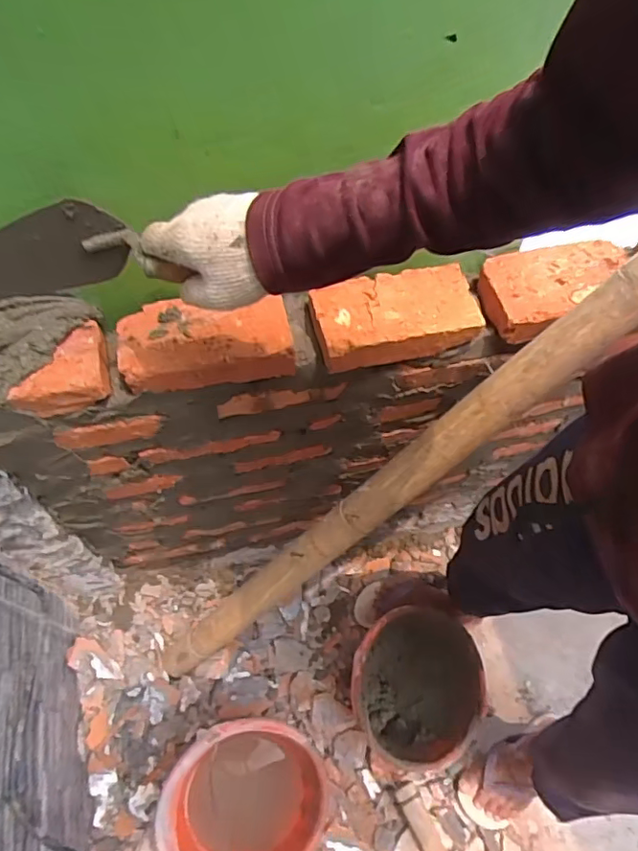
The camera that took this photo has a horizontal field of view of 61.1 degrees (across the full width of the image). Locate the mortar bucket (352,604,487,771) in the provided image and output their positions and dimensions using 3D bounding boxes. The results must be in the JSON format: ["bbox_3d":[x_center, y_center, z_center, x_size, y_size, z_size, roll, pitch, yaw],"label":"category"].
[{"bbox_3d":[0.175,0.473,0.985,0.235,0.155,0.255,41,66,19],"label":"mortar bucket"}]

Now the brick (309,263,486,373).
[{"bbox_3d":[0.089,-0.128,0.645,0.190,0.052,0.093,-10,60,-8],"label":"brick"}]

